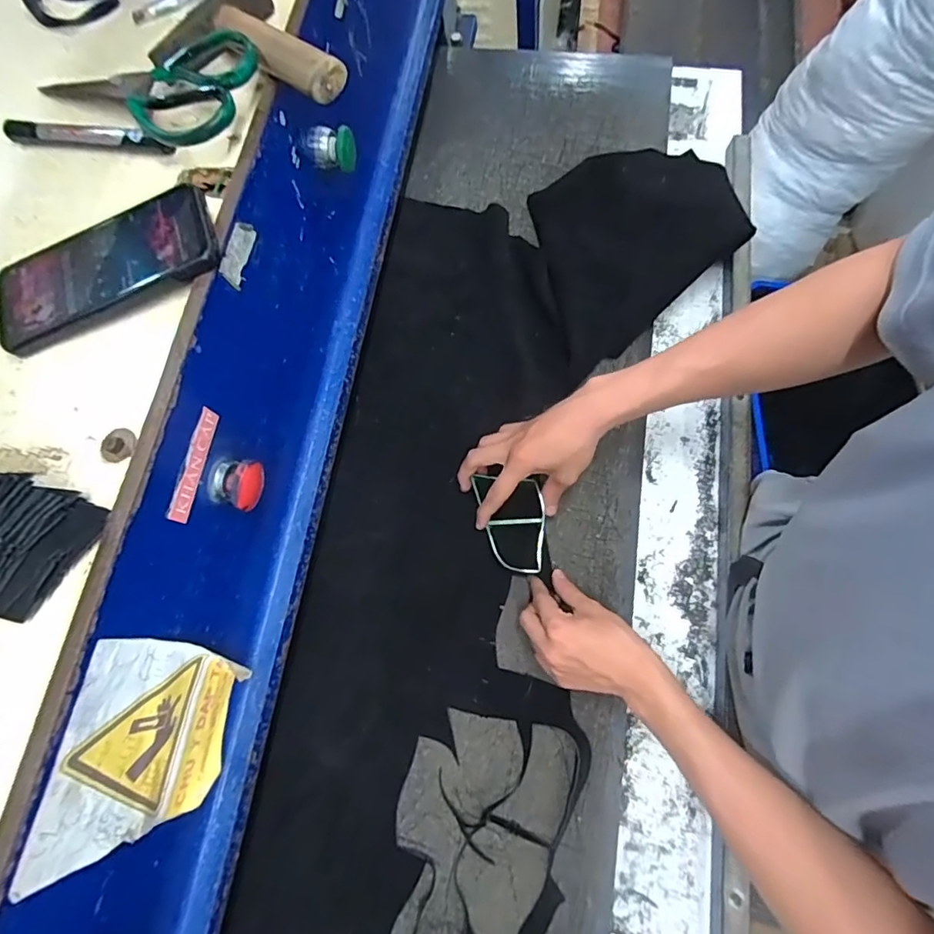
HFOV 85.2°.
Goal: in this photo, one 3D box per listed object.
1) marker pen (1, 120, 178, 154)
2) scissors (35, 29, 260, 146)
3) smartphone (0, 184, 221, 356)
[{"bbox_3d":[-0.294,-0.258,0.395,0.133,0.019,0.015,6,72,8],"label":"marker pen"},{"bbox_3d":[-0.255,-0.291,0.391,0.193,0.028,0.087,11,71,17],"label":"scissors"},{"bbox_3d":[-0.250,-0.139,0.350,0.157,0.009,0.075,-23,73,3],"label":"smartphone"}]

